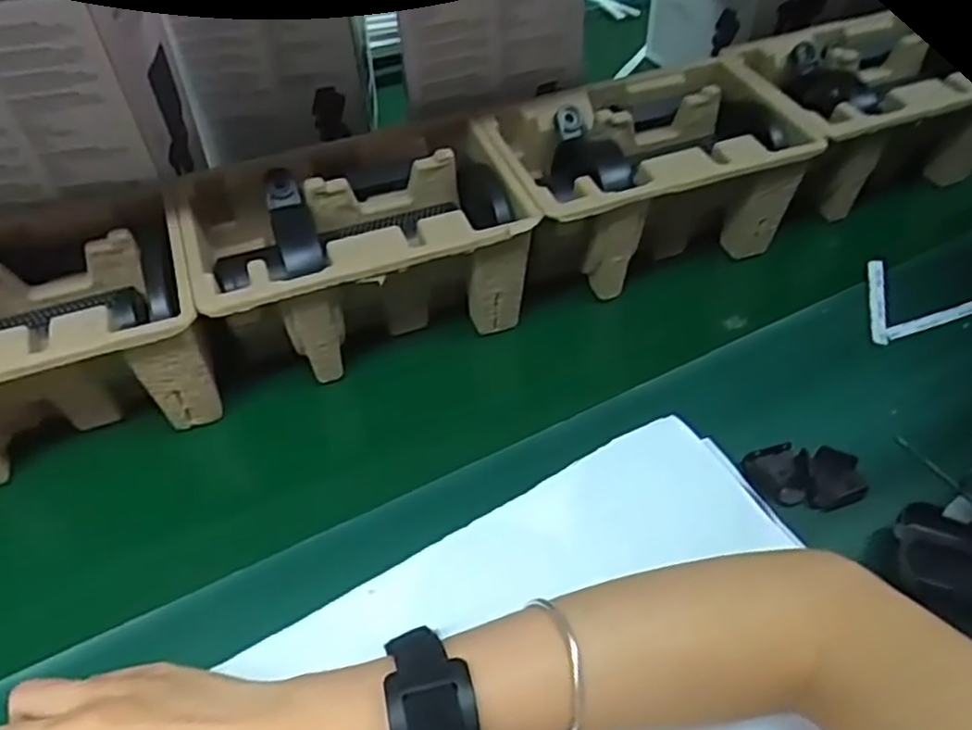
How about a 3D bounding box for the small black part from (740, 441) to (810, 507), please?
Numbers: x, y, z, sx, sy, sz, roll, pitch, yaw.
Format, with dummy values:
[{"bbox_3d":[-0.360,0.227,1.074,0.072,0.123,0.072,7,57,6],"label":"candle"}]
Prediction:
[{"bbox_3d":[0.185,0.068,0.459,0.038,0.013,0.036,-14,50,-12],"label":"small black part"}]

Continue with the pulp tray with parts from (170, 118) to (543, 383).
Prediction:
[{"bbox_3d":[-0.092,-0.079,0.533,0.219,0.098,0.142,-17,51,-15],"label":"pulp tray with parts"}]

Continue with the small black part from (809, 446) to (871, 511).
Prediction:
[{"bbox_3d":[0.217,0.071,0.462,0.035,0.015,0.034,-6,49,-5],"label":"small black part"}]

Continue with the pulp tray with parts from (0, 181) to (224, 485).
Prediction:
[{"bbox_3d":[-0.300,-0.014,0.483,0.224,0.100,0.153,-18,51,-15],"label":"pulp tray with parts"}]

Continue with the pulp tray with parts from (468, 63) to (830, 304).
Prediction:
[{"bbox_3d":[0.121,-0.145,0.588,0.224,0.105,0.153,-17,51,-14],"label":"pulp tray with parts"}]

